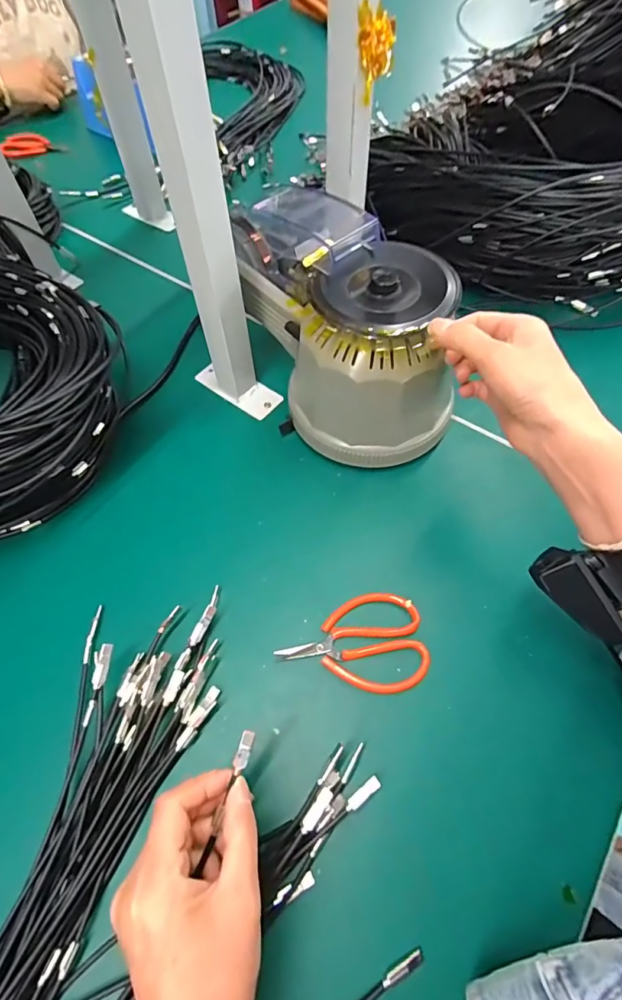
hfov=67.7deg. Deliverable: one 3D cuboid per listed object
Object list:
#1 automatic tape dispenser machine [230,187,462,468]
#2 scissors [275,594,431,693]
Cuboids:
[{"bbox_3d":[0.029,-0.166,0.434,0.141,0.146,0.235,-18,61,-6],"label":"automatic tape dispenser machine"},{"bbox_3d":[0.032,0.114,0.364,0.112,0.007,0.073,-8,61,-1],"label":"scissors"}]

